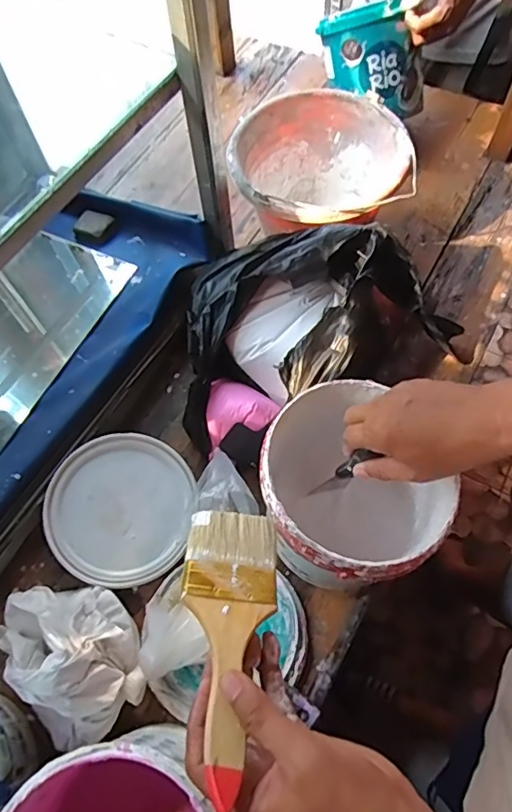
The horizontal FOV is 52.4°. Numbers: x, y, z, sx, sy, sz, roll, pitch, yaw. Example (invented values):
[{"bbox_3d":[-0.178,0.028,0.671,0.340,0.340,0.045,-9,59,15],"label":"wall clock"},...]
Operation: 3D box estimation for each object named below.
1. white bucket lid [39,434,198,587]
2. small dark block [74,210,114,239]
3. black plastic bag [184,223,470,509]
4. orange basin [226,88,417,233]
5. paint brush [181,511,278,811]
[{"bbox_3d":[-0.164,0.121,0.627,0.171,0.012,0.171,3,72,-8],"label":"white bucket lid"},{"bbox_3d":[-0.260,-0.285,0.824,0.058,0.014,0.050,15,66,10],"label":"small dark block"},{"bbox_3d":[0.052,-0.117,0.670,0.374,0.133,0.257,-30,67,-12],"label":"black plastic bag"},{"bbox_3d":[0.087,-0.314,0.763,0.230,0.158,0.241,-1,64,2],"label":"orange basin"},{"bbox_3d":[-0.018,0.150,0.346,0.065,0.008,0.182,8,45,-8],"label":"paint brush"}]

